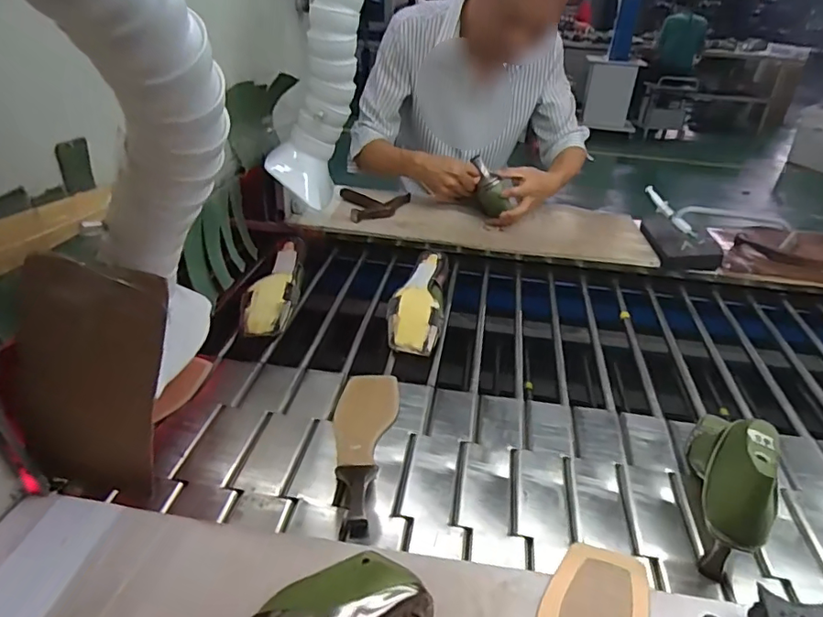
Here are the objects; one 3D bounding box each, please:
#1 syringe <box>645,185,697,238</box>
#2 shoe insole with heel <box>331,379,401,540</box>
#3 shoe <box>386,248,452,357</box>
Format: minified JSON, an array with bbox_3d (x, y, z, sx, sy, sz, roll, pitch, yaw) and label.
[{"bbox_3d":[0.547,-0.203,1.145,0.037,0.024,0.157,-13,57,-22],"label":"syringe"},{"bbox_3d":[-0.058,0.151,0.662,0.078,0.053,0.245,0,32,0],"label":"shoe insole with heel"},{"bbox_3d":[0.012,-0.008,0.913,0.088,0.077,0.232,4,32,5],"label":"shoe"}]

